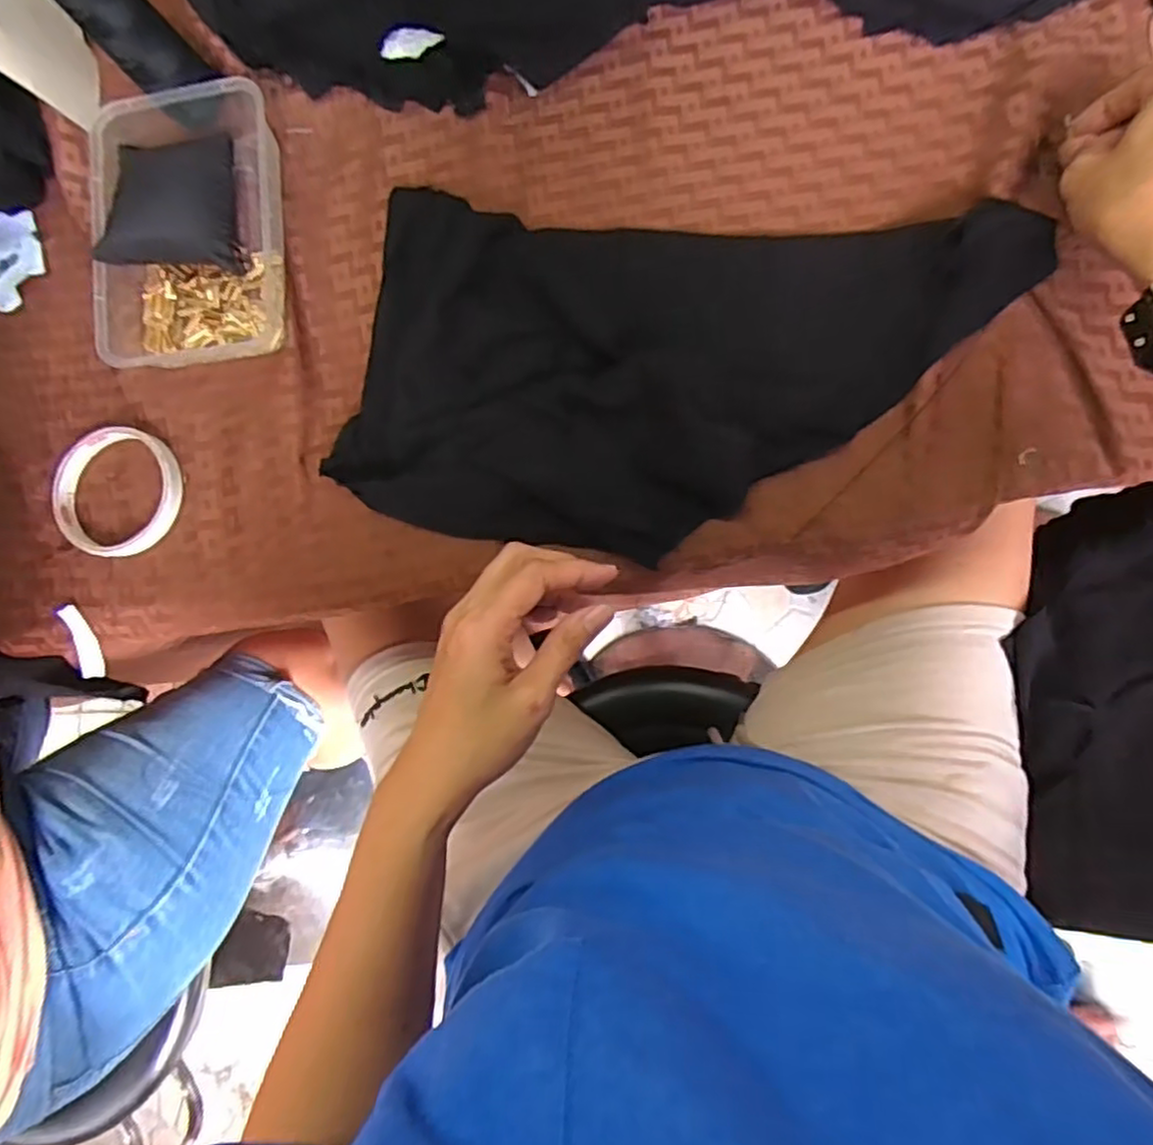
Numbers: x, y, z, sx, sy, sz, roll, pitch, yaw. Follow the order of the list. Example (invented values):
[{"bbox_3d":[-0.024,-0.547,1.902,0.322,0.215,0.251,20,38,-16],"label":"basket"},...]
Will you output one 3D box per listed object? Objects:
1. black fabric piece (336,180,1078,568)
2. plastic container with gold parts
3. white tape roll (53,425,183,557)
[{"bbox_3d":[0.058,-0.122,0.418,0.394,0.034,0.211,2,83,7],"label":"black fabric piece"},{"bbox_3d":[-0.256,-0.225,0.448,0.130,0.046,0.179,-3,86,7],"label":"plastic container with gold parts"},{"bbox_3d":[-0.304,-0.054,0.449,0.090,0.010,0.084,0,87,9],"label":"white tape roll"}]

